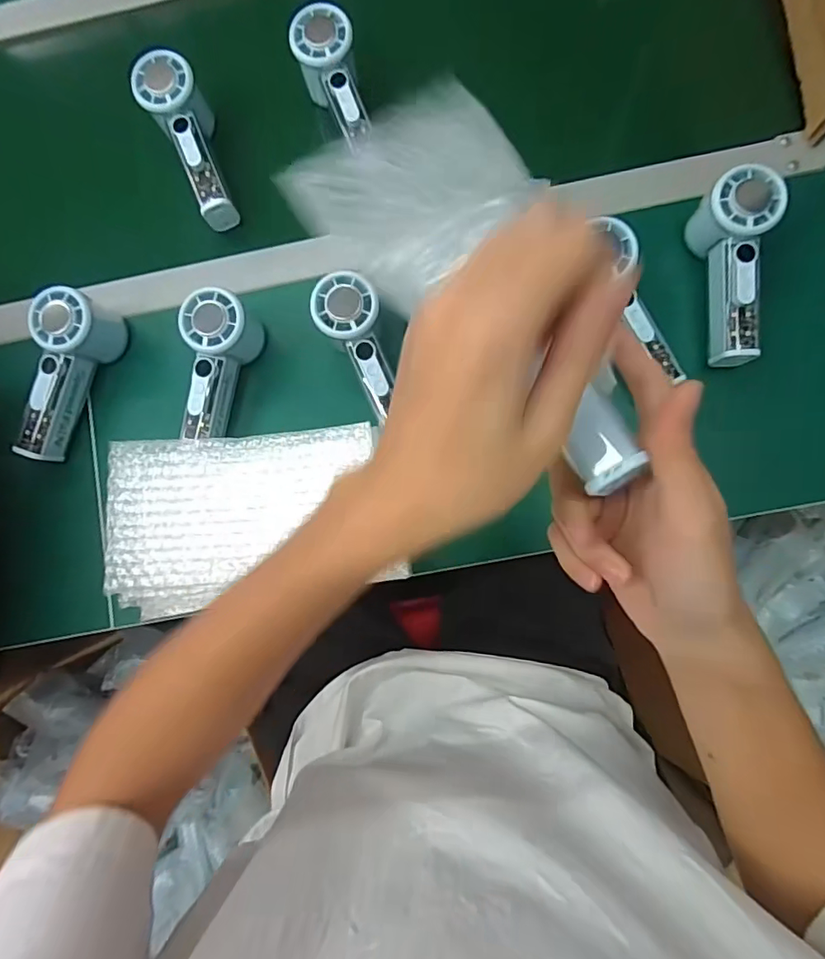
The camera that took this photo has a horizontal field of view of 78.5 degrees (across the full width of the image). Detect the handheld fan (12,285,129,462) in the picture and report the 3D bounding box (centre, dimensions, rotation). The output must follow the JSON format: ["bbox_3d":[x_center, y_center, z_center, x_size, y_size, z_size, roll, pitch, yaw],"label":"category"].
[{"bbox_3d":[-0.324,-0.094,0.463,0.049,0.061,0.153,20,85,7],"label":"handheld fan"}]

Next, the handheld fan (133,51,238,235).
[{"bbox_3d":[-0.211,-0.317,0.490,0.052,0.046,0.168,-21,94,2],"label":"handheld fan"}]

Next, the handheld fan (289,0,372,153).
[{"bbox_3d":[-0.071,-0.374,0.483,0.056,0.048,0.128,-21,96,2],"label":"handheld fan"}]

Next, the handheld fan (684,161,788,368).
[{"bbox_3d":[0.269,-0.176,0.426,0.050,0.057,0.149,4,83,5],"label":"handheld fan"}]

